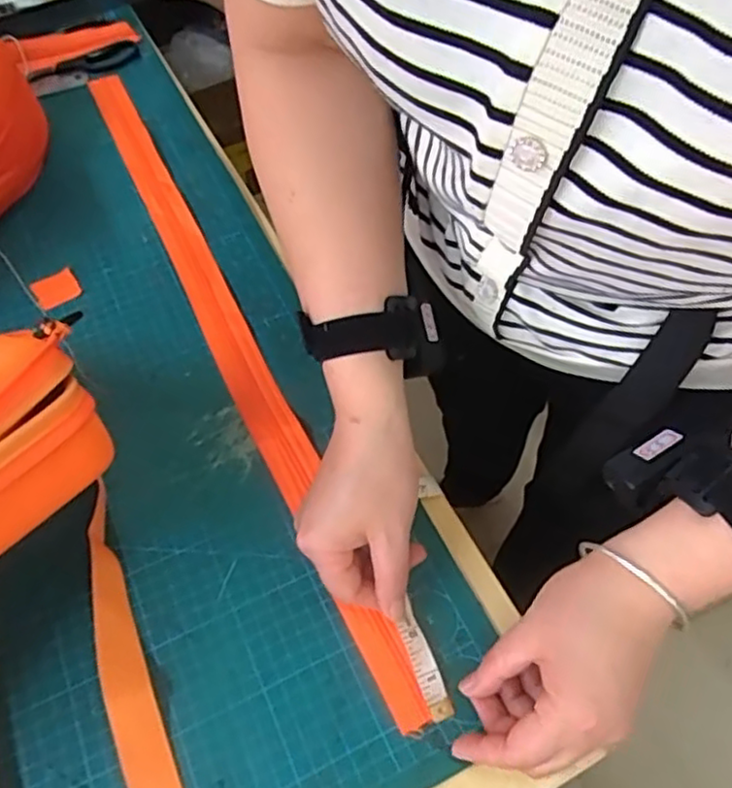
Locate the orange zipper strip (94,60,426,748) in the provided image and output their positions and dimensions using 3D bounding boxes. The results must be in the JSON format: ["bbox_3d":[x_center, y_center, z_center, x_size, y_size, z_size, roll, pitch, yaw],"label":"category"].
[{"bbox_3d":[-0.123,-0.076,0.539,0.036,0.012,0.677,-23,59,-12],"label":"orange zipper strip"}]

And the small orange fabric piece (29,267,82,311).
[{"bbox_3d":[-0.253,-0.086,0.550,0.034,0.008,0.033,-35,62,-19],"label":"small orange fabric piece"}]

